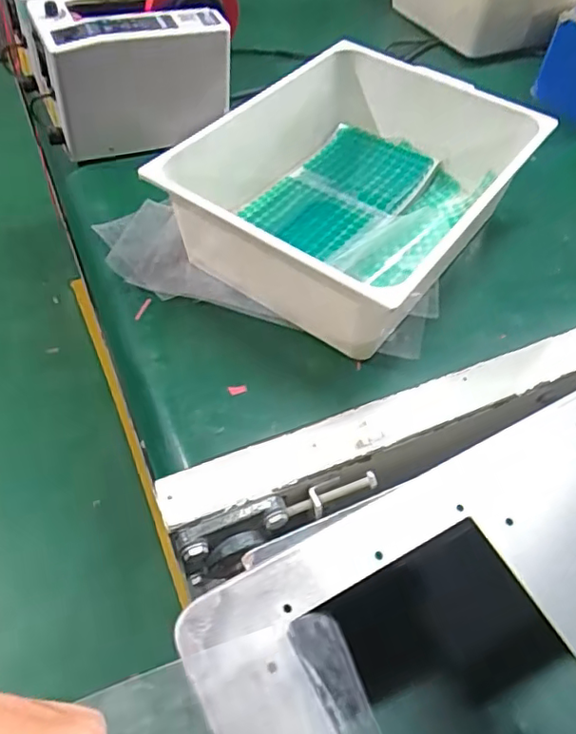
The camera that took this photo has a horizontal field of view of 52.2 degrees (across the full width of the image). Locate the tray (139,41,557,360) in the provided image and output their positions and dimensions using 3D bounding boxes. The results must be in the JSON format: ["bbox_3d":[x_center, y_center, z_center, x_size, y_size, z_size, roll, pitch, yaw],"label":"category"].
[{"bbox_3d":[0.079,-0.207,0.641,0.277,0.118,0.366,32,59,18],"label":"tray"}]

